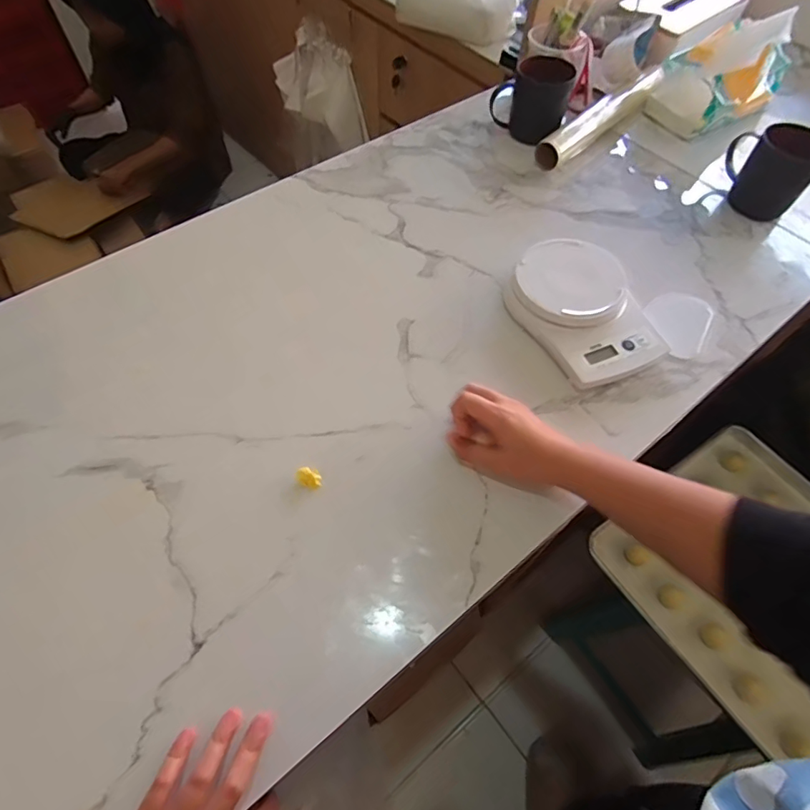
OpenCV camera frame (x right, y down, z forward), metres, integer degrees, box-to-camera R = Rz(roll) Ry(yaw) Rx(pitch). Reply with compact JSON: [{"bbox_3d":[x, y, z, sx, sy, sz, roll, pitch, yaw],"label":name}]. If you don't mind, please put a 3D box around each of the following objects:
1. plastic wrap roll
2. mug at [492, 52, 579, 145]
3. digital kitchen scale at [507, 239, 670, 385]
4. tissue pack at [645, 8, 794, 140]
[{"bbox_3d":[0.315,-0.465,0.810,0.302,0.047,0.055,-39,67,-22],"label":"plastic wrap roll"},{"bbox_3d":[0.207,-0.482,0.785,0.104,0.097,0.097,1,59,-1],"label":"mug"},{"bbox_3d":[0.208,-0.114,0.585,0.136,0.048,0.185,-25,63,-16],"label":"digital kitchen scale"},{"bbox_3d":[0.519,-0.541,0.816,0.191,0.127,0.132,-32,65,-19],"label":"tissue pack"}]

